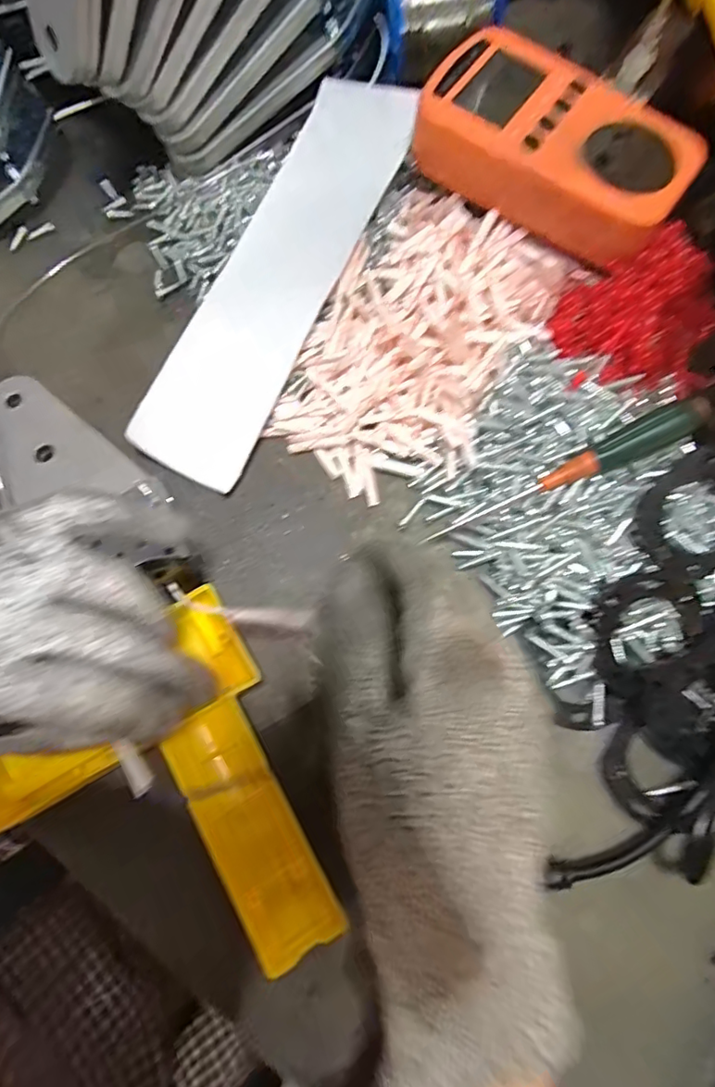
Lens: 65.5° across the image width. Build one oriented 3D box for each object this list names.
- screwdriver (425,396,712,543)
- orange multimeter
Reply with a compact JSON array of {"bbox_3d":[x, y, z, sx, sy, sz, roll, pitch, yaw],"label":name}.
[{"bbox_3d":[0.095,-0.031,0.257,0.132,0.012,0.015,-27,78,17],"label":"screwdriver"},{"bbox_3d":[0.091,-0.188,0.270,0.127,0.037,0.066,38,79,7],"label":"orange multimeter"}]

